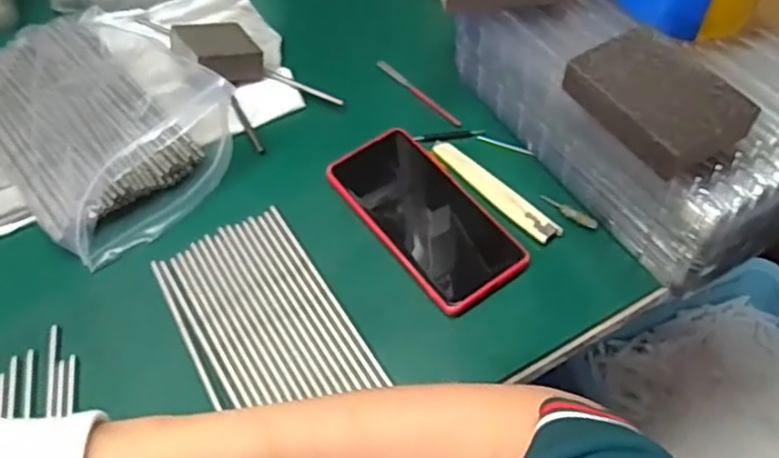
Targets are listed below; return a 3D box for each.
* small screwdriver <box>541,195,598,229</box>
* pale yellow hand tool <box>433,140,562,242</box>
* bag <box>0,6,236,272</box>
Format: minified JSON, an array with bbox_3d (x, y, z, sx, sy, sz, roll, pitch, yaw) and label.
[{"bbox_3d":[0.136,-0.014,0.518,0.048,0.005,0.009,35,64,22],"label":"small screwdriver"},{"bbox_3d":[0.080,-0.031,0.532,0.019,0.006,0.124,-36,63,-21],"label":"pale yellow hand tool"},{"bbox_3d":[-0.268,-0.115,0.580,0.161,0.070,0.280,-38,63,-21],"label":"bag"}]

